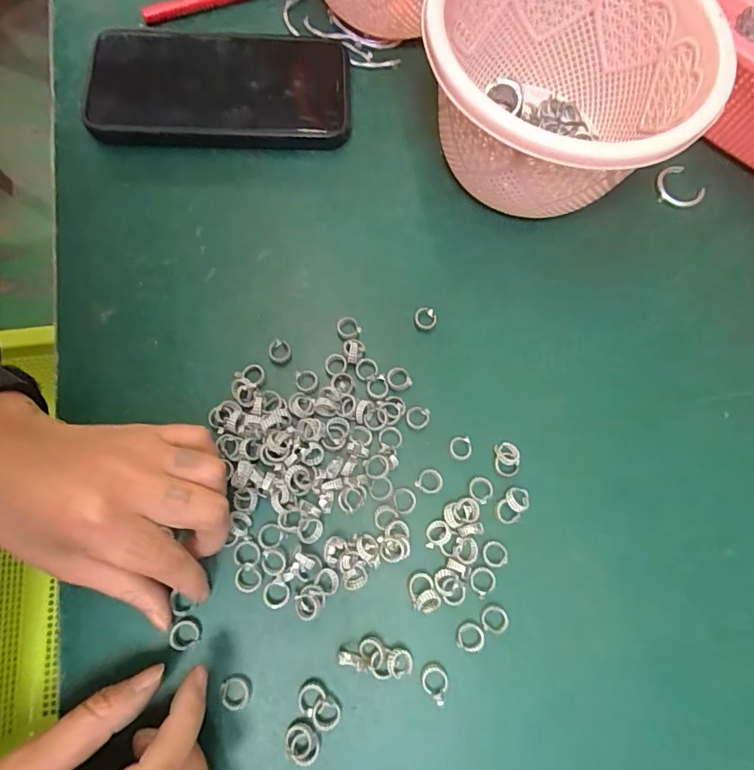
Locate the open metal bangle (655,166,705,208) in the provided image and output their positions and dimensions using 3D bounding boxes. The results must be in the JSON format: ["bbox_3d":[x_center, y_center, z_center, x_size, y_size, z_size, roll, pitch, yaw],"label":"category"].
[{"bbox_3d":[0.197,-0.129,0.317,0.031,0.004,0.029,1,73,-2],"label":"open metal bangle"}]

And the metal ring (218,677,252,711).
[{"bbox_3d":[-0.064,0.139,0.218,0.013,0.006,0.014,1,73,-2],"label":"metal ring"}]

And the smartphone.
[{"bbox_3d":[-0.098,-0.188,0.304,0.159,0.012,0.079,-1,77,-5],"label":"smartphone"}]

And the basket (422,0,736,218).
[{"bbox_3d":[0.096,-0.158,0.274,0.142,0.091,0.144,1,73,-2],"label":"basket"}]

